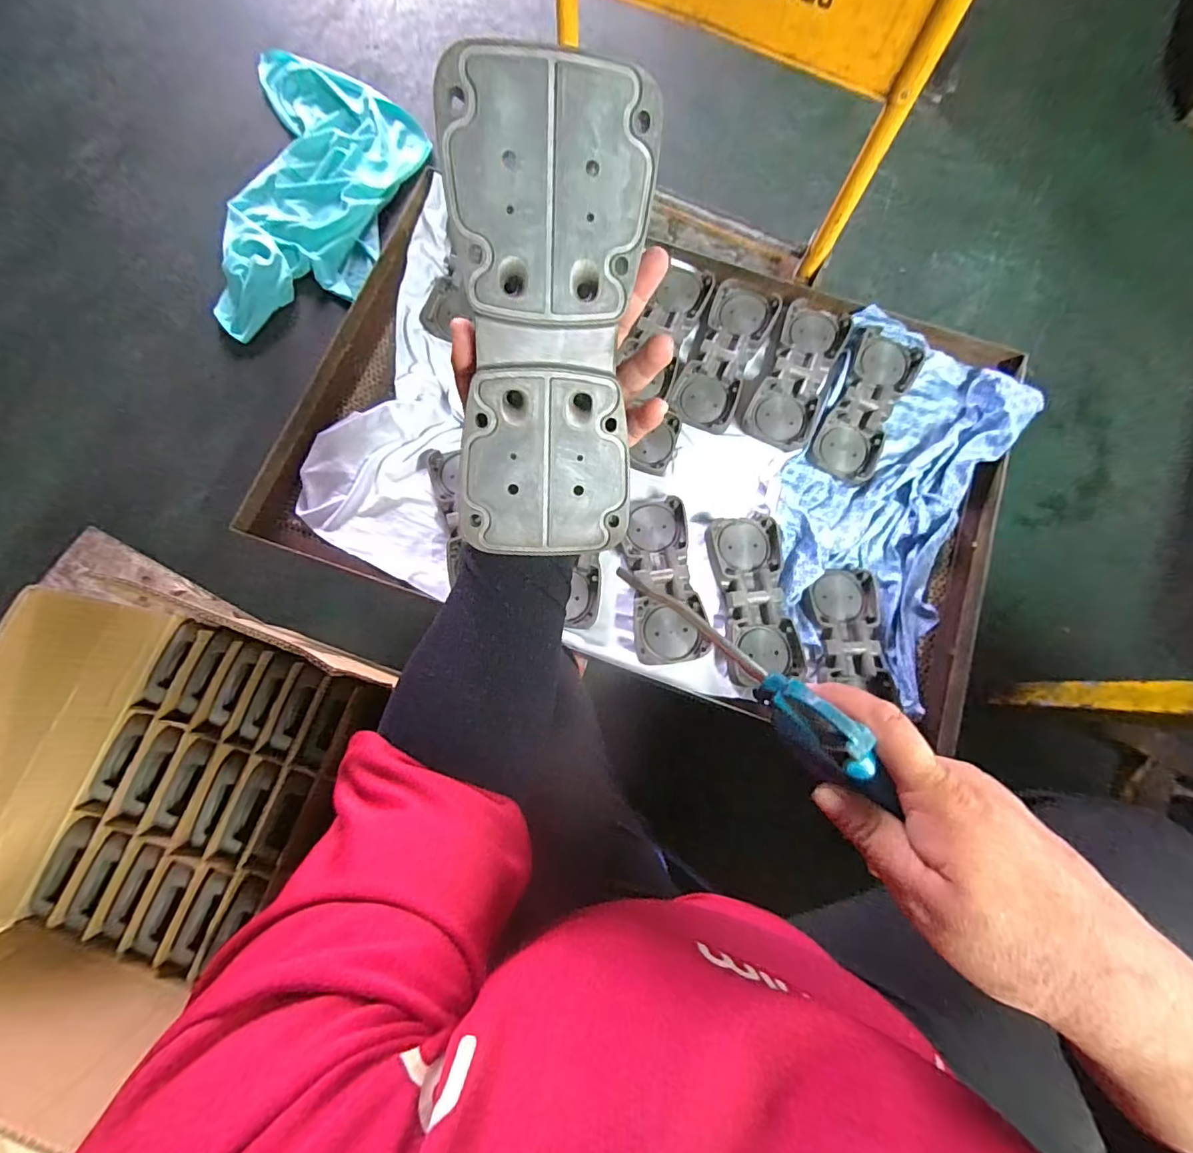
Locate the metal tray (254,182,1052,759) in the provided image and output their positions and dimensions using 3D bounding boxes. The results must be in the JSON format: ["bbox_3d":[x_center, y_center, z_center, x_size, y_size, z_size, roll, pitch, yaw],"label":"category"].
[{"bbox_3d":[0.078,-0.219,0.786,1.025,0.064,0.693,19,78,4],"label":"metal tray"}]

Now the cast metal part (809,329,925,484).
[{"bbox_3d":[0.424,-0.270,0.813,0.103,0.032,0.243,27,79,5],"label":"cast metal part"}]

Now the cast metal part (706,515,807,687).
[{"bbox_3d":[0.220,0.031,0.732,0.111,0.046,0.237,-7,78,-2],"label":"cast metal part"}]

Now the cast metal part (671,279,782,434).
[{"bbox_3d":[0.205,-0.352,0.823,0.105,0.035,0.241,23,79,4],"label":"cast metal part"}]

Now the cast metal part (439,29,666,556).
[{"bbox_3d":[-0.025,-0.122,0.271,0.096,0.019,0.230,4,115,0],"label":"cast metal part"}]

